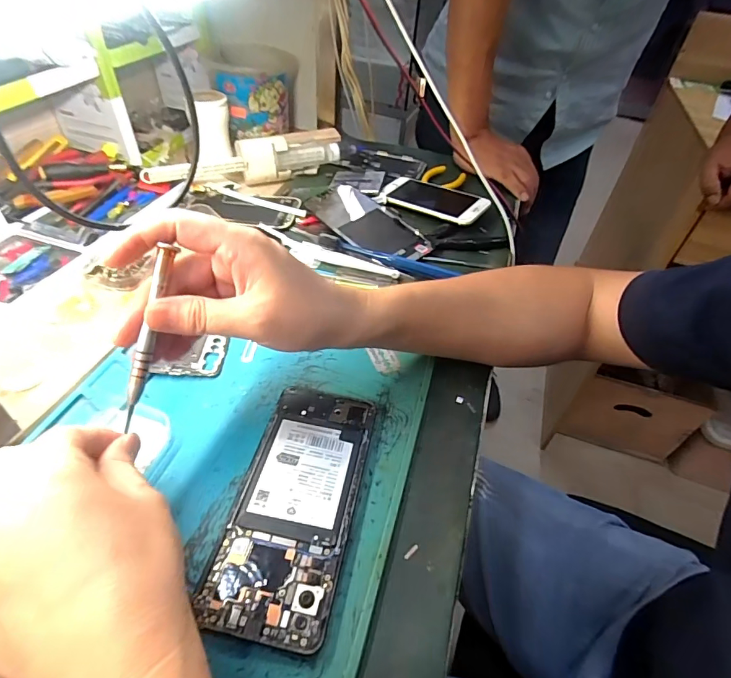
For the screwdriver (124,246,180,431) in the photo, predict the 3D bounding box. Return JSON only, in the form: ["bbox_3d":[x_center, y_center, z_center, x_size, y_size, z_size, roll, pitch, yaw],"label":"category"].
[{"bbox_3d":[-0.124,-0.001,0.248,0.008,0.104,0.007,13,1,5],"label":"screwdriver"}]

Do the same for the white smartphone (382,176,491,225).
[{"bbox_3d":[0.089,-0.180,0.553,0.134,0.010,0.073,28,51,27],"label":"white smartphone"}]

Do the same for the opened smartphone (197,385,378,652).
[{"bbox_3d":[-0.042,0.098,0.273,0.068,0.008,0.154,12,45,5],"label":"opened smartphone"}]

